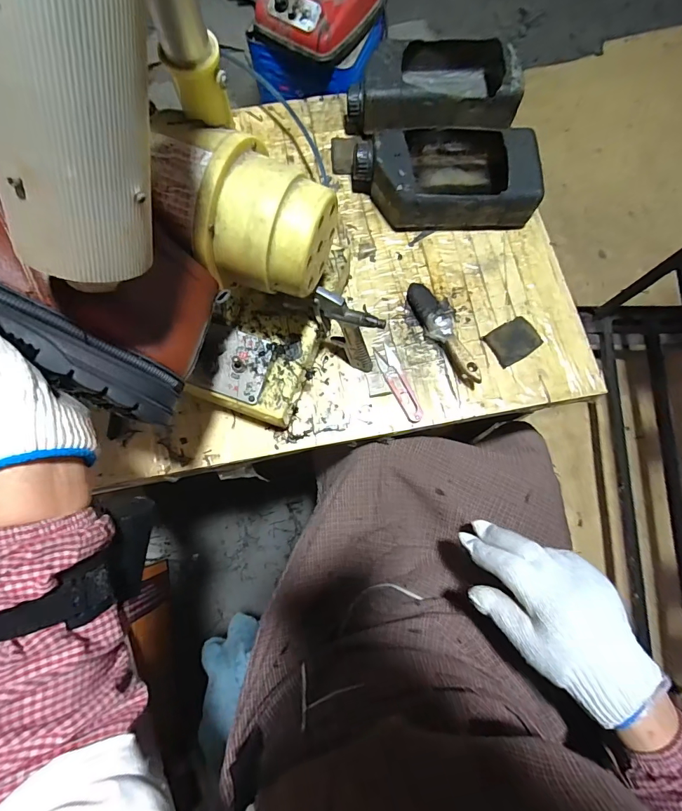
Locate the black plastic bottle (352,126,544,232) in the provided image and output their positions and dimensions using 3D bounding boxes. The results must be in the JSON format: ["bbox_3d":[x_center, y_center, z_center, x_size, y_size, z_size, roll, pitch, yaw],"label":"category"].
[{"bbox_3d":[0.130,-0.295,0.516,0.225,0.062,0.122,-2,77,-1],"label":"black plastic bottle"}]

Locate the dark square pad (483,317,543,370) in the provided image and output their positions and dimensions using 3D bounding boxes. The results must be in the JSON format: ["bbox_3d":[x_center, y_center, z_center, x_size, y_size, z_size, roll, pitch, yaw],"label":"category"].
[{"bbox_3d":[0.213,-0.081,0.494,0.061,0.013,0.047,-30,79,-7],"label":"dark square pad"}]

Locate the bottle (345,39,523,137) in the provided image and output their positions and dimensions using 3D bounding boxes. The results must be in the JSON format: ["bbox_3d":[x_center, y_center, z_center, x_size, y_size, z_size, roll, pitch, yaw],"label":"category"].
[{"bbox_3d":[0.121,-0.434,0.546,0.221,0.070,0.119,-2,77,-1],"label":"bottle"}]

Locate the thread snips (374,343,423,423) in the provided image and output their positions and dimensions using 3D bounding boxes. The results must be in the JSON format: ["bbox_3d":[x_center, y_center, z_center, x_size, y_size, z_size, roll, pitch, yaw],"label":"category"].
[{"bbox_3d":[0.068,-0.026,0.479,0.025,0.007,0.100,-21,78,-6],"label":"thread snips"}]

